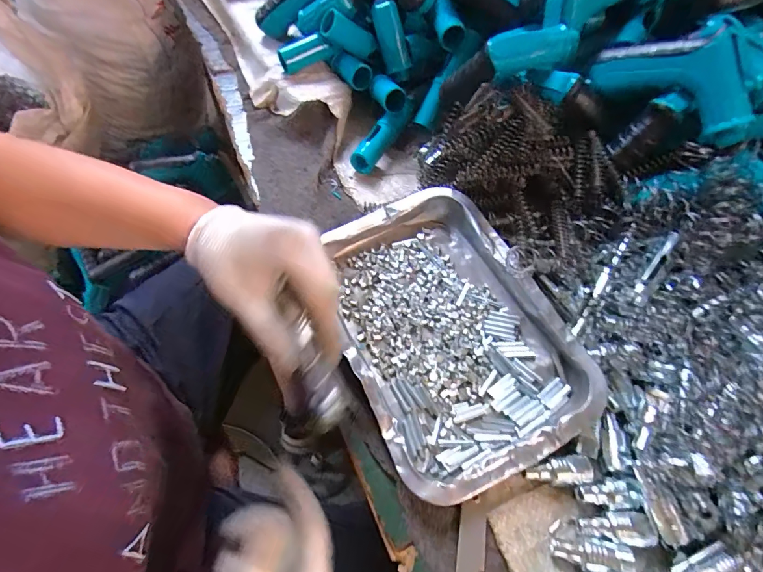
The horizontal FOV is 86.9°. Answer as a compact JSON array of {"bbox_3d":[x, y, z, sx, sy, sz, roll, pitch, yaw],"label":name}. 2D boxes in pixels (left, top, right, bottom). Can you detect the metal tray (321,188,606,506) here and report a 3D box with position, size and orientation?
[{"bbox_3d":[0.053,0.035,0.361,0.176,0.039,0.254,-23,64,-15],"label":"metal tray"}]

